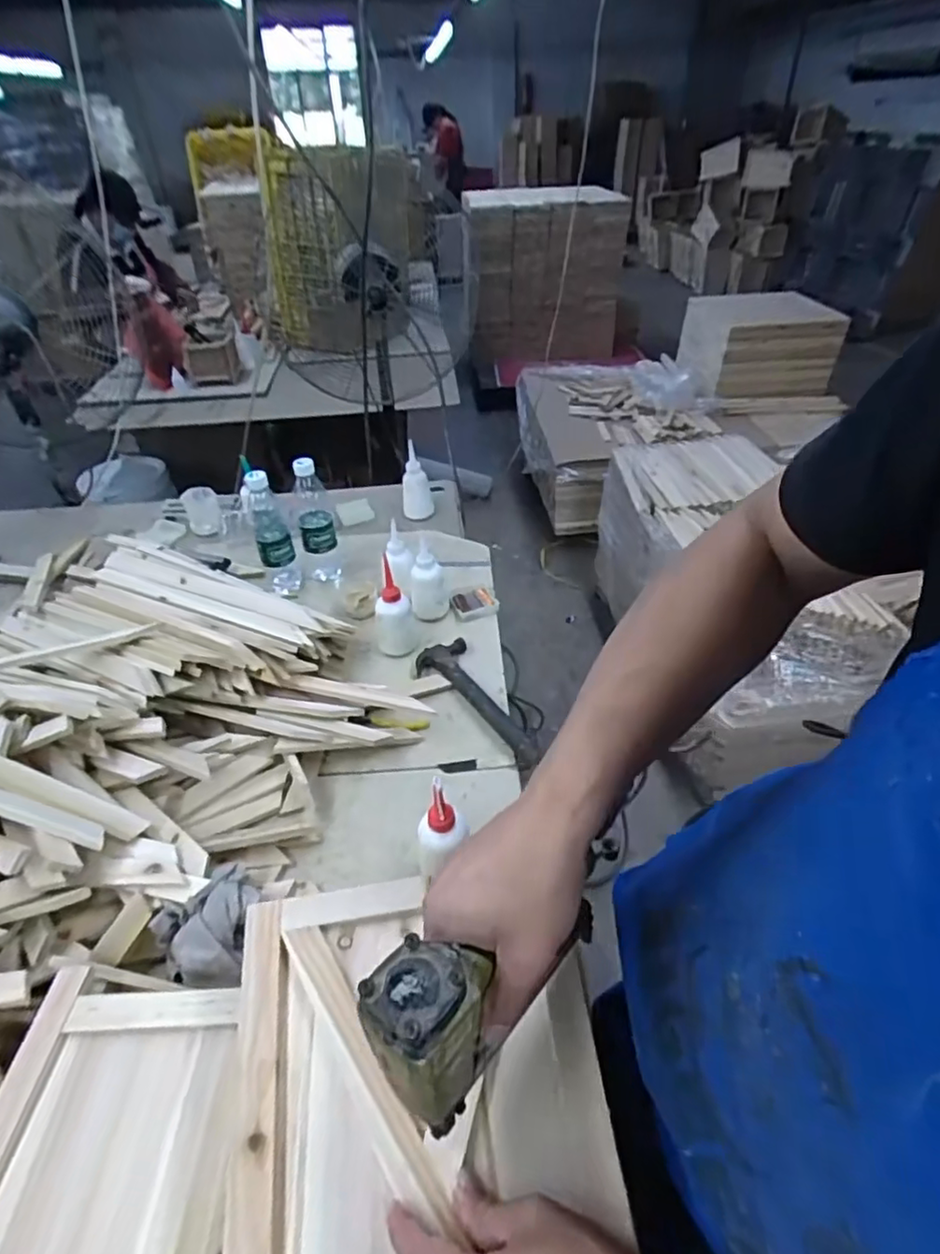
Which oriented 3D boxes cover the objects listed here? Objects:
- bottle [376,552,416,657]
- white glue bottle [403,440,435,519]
[{"bbox_3d":[-0.118,-0.035,0.957,0.055,0.132,0.059,-5,39,-4],"label":"bottle"},{"bbox_3d":[-0.112,-0.300,1.331,0.065,0.152,0.053,-5,39,-4],"label":"white glue bottle"}]

